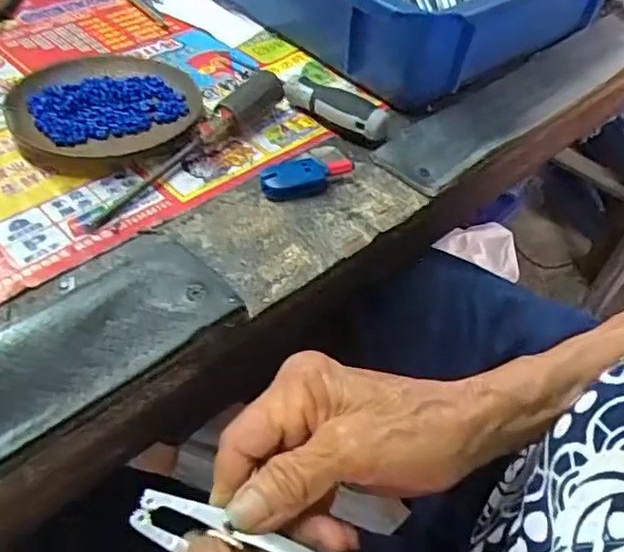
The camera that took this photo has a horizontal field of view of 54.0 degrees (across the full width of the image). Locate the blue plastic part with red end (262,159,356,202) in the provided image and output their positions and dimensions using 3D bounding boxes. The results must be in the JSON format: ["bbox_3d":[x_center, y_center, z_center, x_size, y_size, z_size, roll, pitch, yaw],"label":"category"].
[{"bbox_3d":[-0.001,-0.060,0.365,0.059,0.013,0.020,-21,51,-23],"label":"blue plastic part with red end"}]

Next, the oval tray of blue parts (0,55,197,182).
[{"bbox_3d":[-0.133,-0.109,0.398,0.121,0.015,0.108,-29,55,-29],"label":"oval tray of blue parts"}]

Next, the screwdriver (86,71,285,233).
[{"bbox_3d":[-0.072,-0.081,0.368,0.016,0.027,0.160,29,50,21],"label":"screwdriver"}]

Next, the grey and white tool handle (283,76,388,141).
[{"bbox_3d":[0.015,-0.110,0.403,0.079,0.022,0.015,33,52,25],"label":"grey and white tool handle"}]

